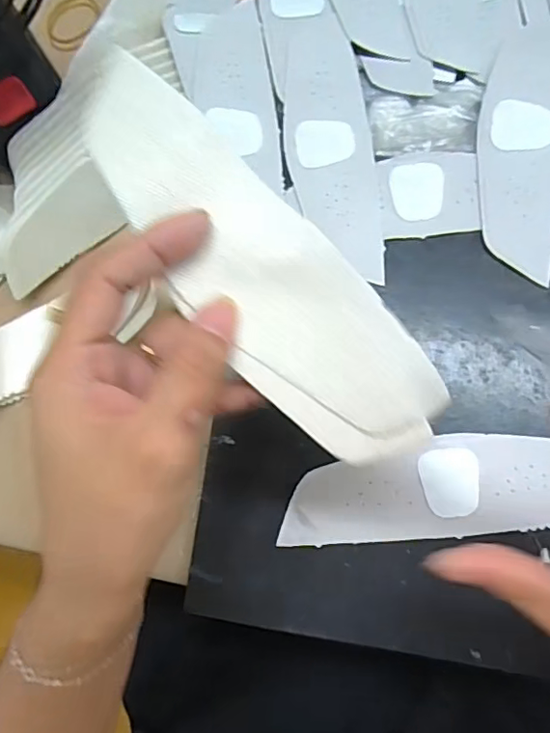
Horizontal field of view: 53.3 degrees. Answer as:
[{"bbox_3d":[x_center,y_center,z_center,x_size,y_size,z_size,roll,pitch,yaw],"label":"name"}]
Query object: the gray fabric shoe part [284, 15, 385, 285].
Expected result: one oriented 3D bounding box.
[{"bbox_3d":[0.036,-0.149,0.367,0.054,0.004,0.191,-6,79,1],"label":"gray fabric shoe part"}]

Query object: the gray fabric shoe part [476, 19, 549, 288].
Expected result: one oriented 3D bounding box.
[{"bbox_3d":[0.160,-0.147,0.352,0.057,0.004,0.183,7,79,7],"label":"gray fabric shoe part"}]

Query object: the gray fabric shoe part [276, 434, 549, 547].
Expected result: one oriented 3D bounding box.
[{"bbox_3d":[0.099,0.071,0.320,0.186,0.004,0.055,-5,77,5],"label":"gray fabric shoe part"}]

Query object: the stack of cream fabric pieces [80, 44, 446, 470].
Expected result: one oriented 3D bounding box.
[{"bbox_3d":[-0.007,-0.036,0.206,0.055,0.015,0.178,-41,94,-3],"label":"stack of cream fabric pieces"}]

